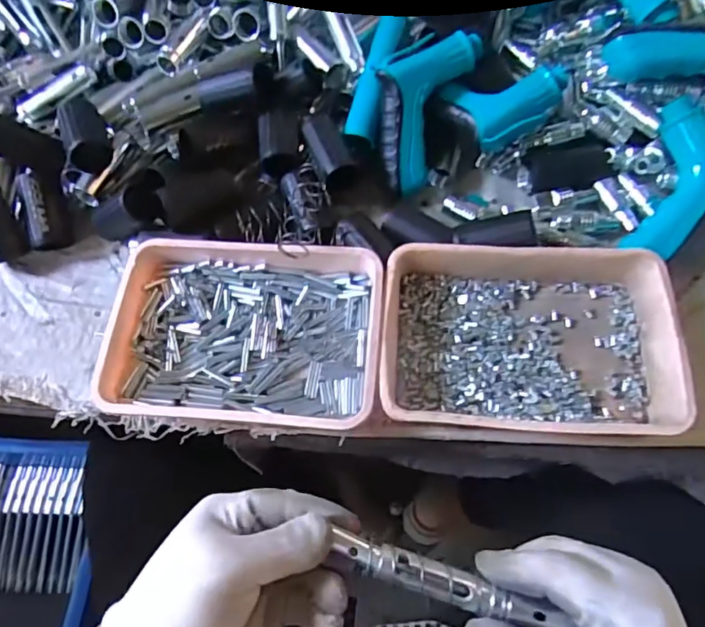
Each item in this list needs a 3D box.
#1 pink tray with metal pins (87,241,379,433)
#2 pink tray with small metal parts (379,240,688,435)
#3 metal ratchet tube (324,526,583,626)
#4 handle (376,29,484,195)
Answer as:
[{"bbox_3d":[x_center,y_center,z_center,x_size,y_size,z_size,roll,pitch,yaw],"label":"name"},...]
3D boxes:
[{"bbox_3d":[-0.079,0.013,0.400,0.199,0.035,0.140,4,66,6],"label":"pink tray with metal pins"},{"bbox_3d":[0.124,0.017,0.390,0.202,0.040,0.145,2,65,4],"label":"pink tray with small metal parts"},{"bbox_3d":[0.048,0.138,0.270,0.120,0.013,0.017,17,67,6],"label":"metal ratchet tube"},{"bbox_3d":[0.052,-0.170,0.446,0.071,0.029,0.131,13,105,-16],"label":"handle"}]

